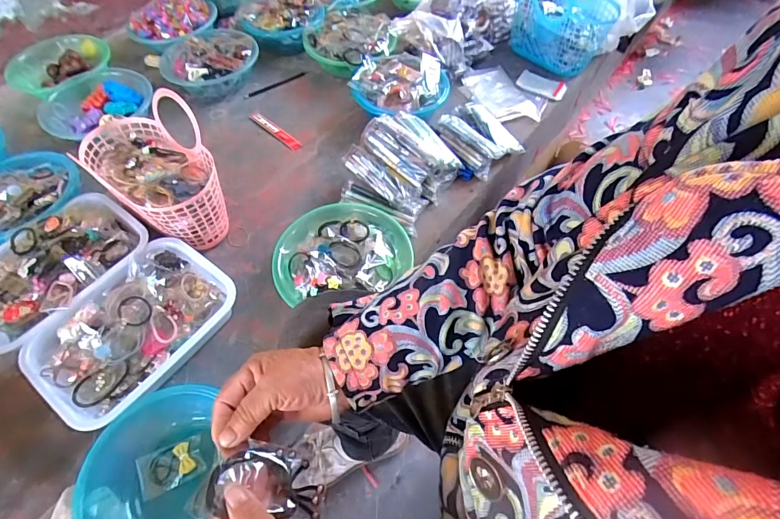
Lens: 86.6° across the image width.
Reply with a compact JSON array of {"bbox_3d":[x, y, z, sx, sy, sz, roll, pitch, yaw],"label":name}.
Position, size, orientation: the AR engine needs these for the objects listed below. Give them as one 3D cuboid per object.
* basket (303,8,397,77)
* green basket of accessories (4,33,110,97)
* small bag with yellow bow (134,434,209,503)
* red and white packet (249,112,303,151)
[{"bbox_3d":[-0.093,-0.590,1.118,0.244,0.091,0.242,0,57,1],"label":"basket"},{"bbox_3d":[-0.863,-0.499,1.092,0.250,0.073,0.216,-26,61,-16],"label":"green basket of accessories"},{"bbox_3d":[-0.315,0.297,0.598,0.086,0.012,0.056,-23,60,-13],"label":"small bag with yellow bow"},{"bbox_3d":[-0.278,-0.311,0.997,0.182,0.011,0.022,40,66,23],"label":"red and white packet"}]

